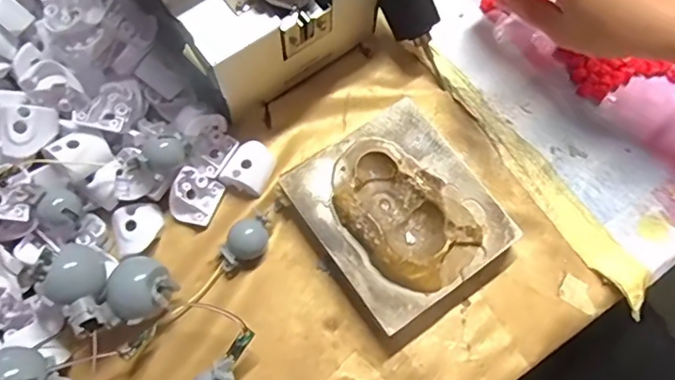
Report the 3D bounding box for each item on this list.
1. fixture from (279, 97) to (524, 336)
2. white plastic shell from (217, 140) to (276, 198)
[{"bbox_3d":[0.039,0.013,0.343,0.107,0.036,0.117,-34,75,-11],"label":"fixture"},{"bbox_3d":[-0.056,-0.013,0.357,0.027,0.016,0.035,32,74,9],"label":"white plastic shell"}]

